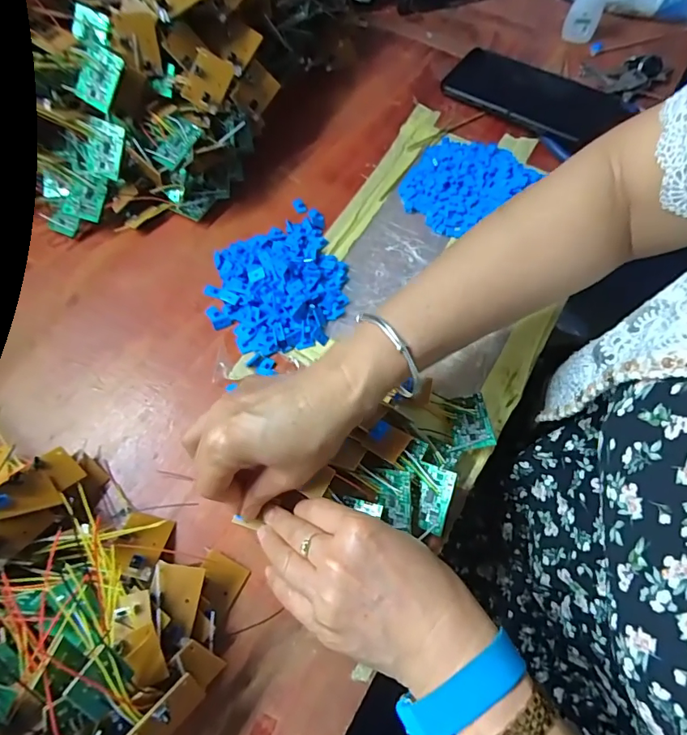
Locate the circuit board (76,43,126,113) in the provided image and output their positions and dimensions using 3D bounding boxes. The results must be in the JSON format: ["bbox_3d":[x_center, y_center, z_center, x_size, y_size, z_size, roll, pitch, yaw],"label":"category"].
[{"bbox_3d":[-0.199,-0.235,0.381,0.032,0.005,0.043,26,108,4],"label":"circuit board"}]

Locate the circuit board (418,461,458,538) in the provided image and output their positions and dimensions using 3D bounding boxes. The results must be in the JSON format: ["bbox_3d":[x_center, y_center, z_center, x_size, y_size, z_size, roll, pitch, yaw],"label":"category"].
[{"bbox_3d":[0.060,0.089,0.319,0.026,0.004,0.042,13,84,34],"label":"circuit board"}]

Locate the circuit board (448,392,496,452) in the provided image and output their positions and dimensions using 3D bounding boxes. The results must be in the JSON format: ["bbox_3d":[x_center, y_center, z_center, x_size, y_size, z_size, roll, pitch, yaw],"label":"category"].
[{"bbox_3d":[0.095,0.041,0.351,0.030,0.008,0.044,-3,65,-1],"label":"circuit board"}]

